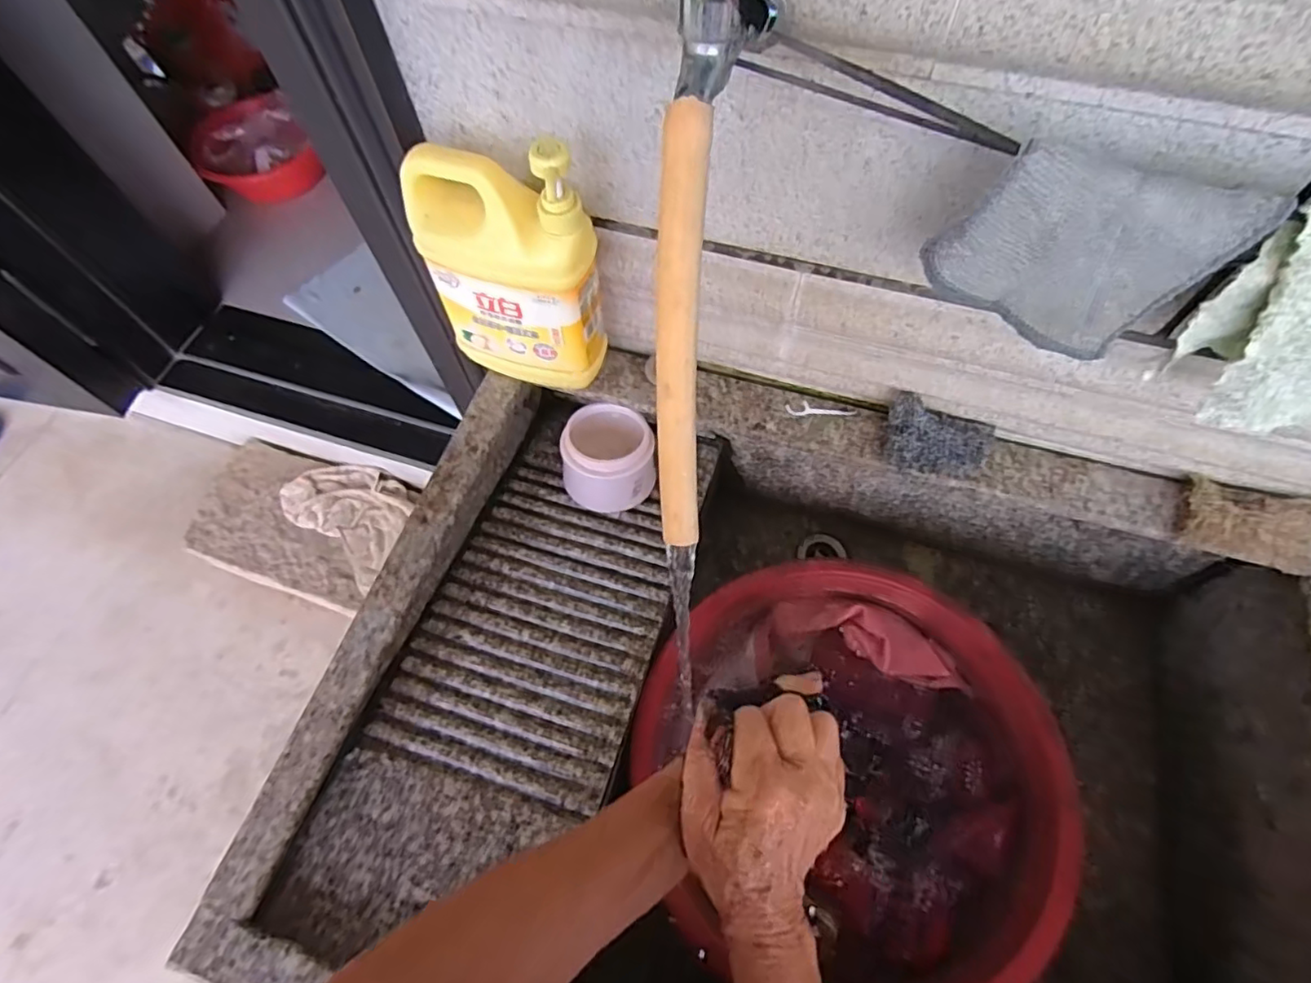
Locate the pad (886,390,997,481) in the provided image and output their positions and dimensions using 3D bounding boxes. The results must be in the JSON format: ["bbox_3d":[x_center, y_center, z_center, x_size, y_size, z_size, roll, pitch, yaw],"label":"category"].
[{"bbox_3d":[0.258,-0.046,0.574,0.097,0.016,0.064,19,100,-2],"label":"pad"}]

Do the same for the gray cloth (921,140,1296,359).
[{"bbox_3d":[0.238,-0.131,0.358,0.143,0.108,0.019,16,65,10],"label":"gray cloth"}]

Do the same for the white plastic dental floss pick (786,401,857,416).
[{"bbox_3d":[0.163,-0.081,0.615,0.067,0.004,0.016,2,63,3],"label":"white plastic dental floss pick"}]

